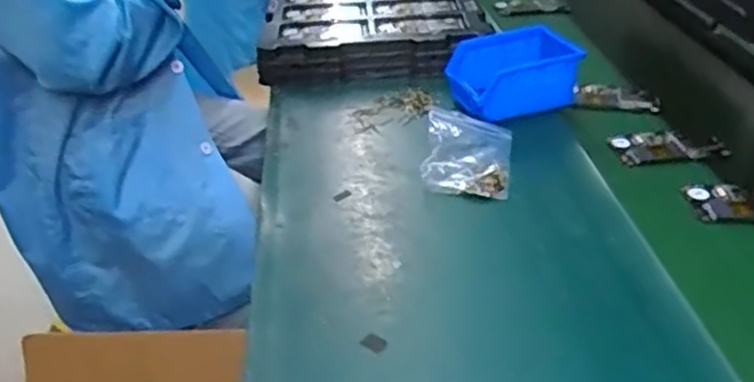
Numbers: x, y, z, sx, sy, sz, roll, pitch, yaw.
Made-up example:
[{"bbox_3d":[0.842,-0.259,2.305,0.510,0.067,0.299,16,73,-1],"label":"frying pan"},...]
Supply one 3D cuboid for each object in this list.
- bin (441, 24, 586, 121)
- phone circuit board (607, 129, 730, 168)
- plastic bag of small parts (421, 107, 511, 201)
[{"bbox_3d":[0.166,-0.147,0.889,0.143,0.081,0.114,-8,30,-20],"label":"bin"},{"bbox_3d":[0.332,-0.054,0.822,0.124,0.011,0.063,-6,40,-7],"label":"phone circuit board"},{"bbox_3d":[0.100,-0.042,0.782,0.091,0.010,0.138,12,43,1],"label":"plastic bag of small parts"}]

